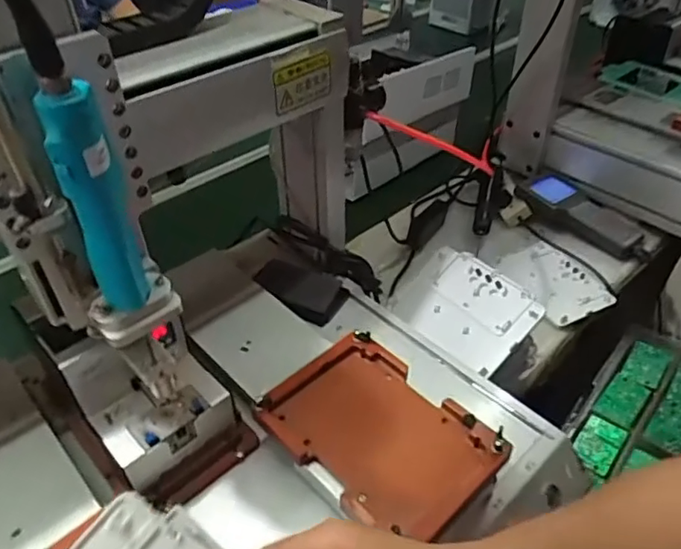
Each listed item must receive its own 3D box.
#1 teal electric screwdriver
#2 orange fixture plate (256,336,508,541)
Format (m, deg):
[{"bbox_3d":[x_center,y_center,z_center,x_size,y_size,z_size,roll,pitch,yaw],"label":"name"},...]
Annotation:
[{"bbox_3d":[-0.165,-0.044,0.388,0.030,0.165,0.038,-10,42,-10],"label":"teal electric screwdriver"},{"bbox_3d":[0.041,0.159,0.589,0.223,0.022,0.153,32,50,32],"label":"orange fixture plate"}]

